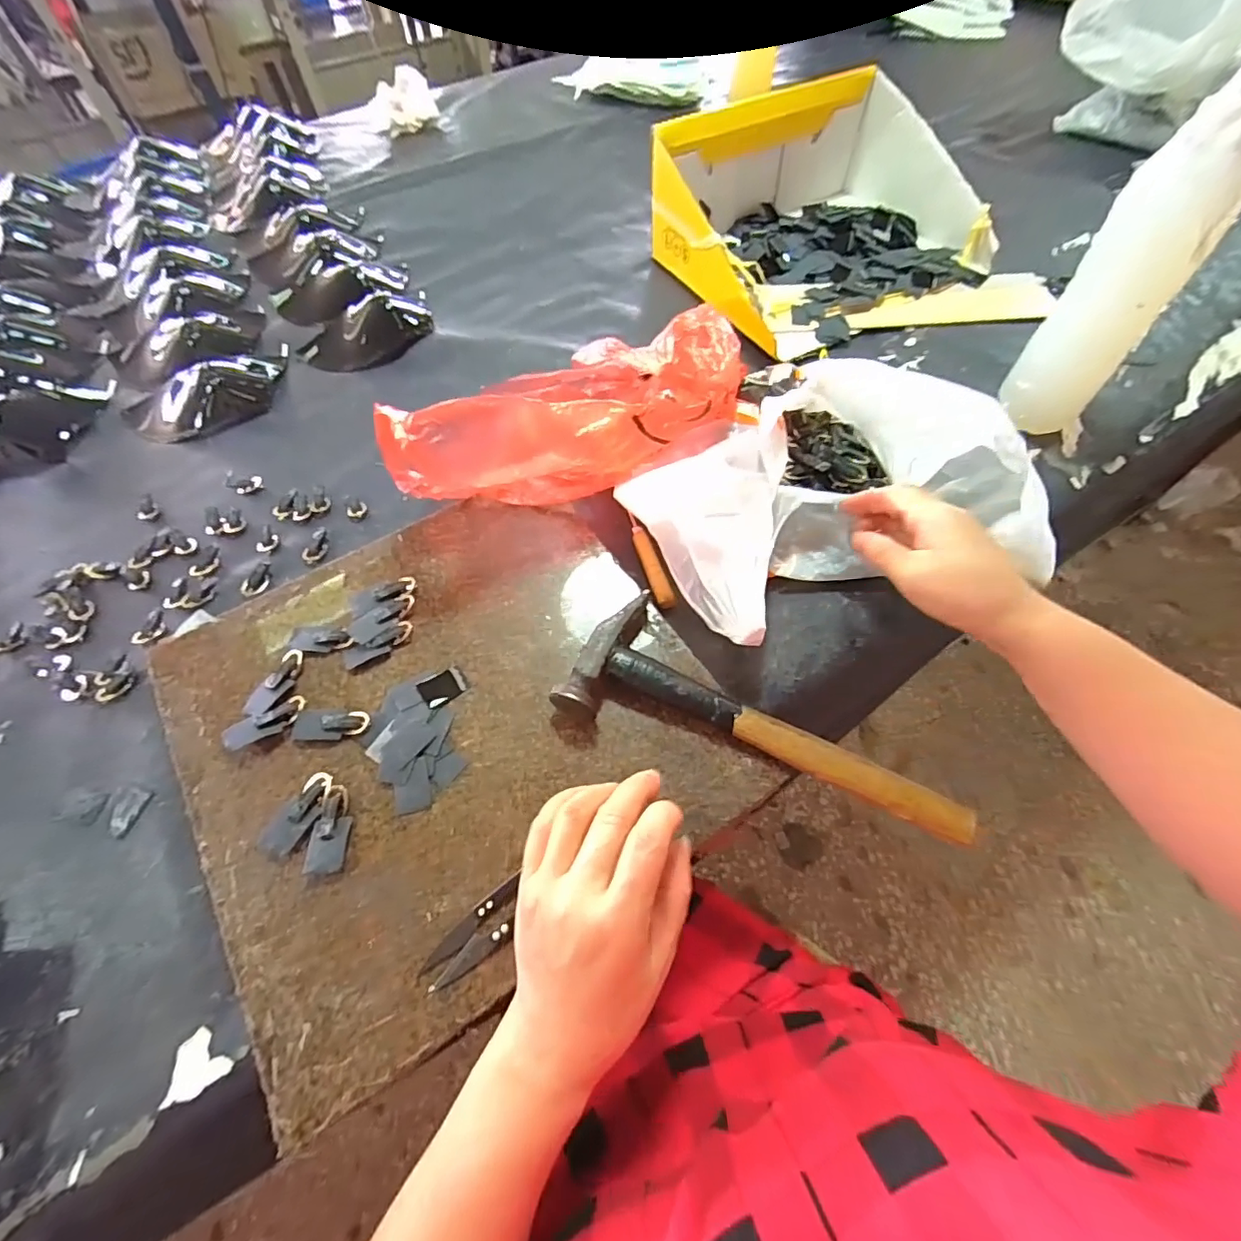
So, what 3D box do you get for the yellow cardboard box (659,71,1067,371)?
[{"bbox_3d":[0.221,-0.407,0.548,0.308,0.109,0.297,-23,62,-11],"label":"yellow cardboard box"}]

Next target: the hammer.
[{"bbox_3d":[0.087,0.052,0.316,0.232,0.025,0.083,17,62,12],"label":"hammer"}]

